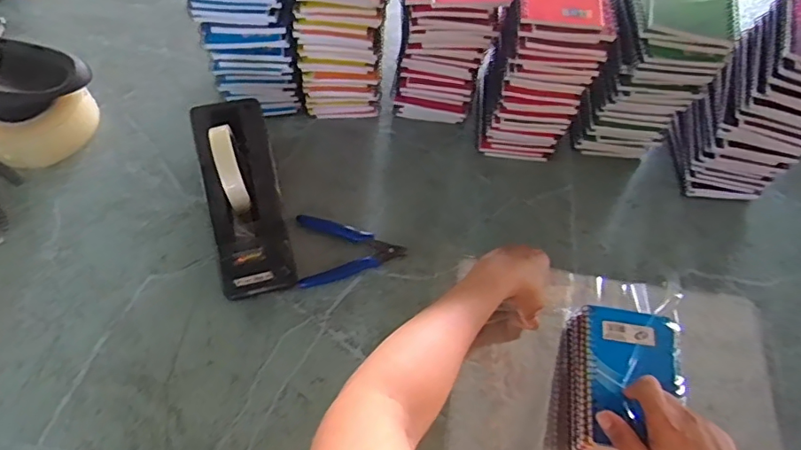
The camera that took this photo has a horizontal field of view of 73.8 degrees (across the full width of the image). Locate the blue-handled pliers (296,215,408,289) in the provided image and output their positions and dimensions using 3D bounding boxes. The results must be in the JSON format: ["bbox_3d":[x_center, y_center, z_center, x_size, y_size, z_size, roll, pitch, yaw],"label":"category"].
[{"bbox_3d":[-0.057,0.021,0.598,0.115,0.015,0.079,-9,62,-9],"label":"blue-handled pliers"}]

